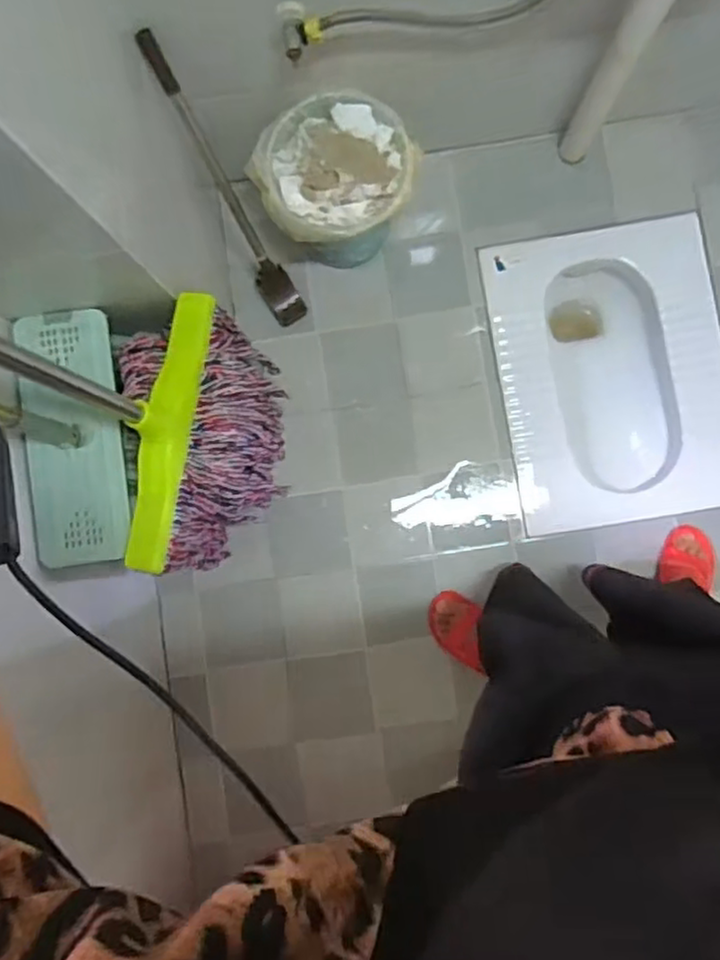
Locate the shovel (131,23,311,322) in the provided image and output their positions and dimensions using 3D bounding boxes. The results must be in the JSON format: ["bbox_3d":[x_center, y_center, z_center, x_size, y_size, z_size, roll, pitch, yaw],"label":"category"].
[{"bbox_3d":[-0.206,-0.454,1.095,0.065,0.521,0.063,-21,57,6],"label":"shovel"}]

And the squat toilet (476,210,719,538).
[{"bbox_3d":[0.500,-0.205,1.373,0.428,0.201,0.576,-10,84,7],"label":"squat toilet"}]

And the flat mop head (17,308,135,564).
[{"bbox_3d":[-0.364,-0.054,0.863,0.119,0.037,0.320,-7,88,-10],"label":"flat mop head"}]

